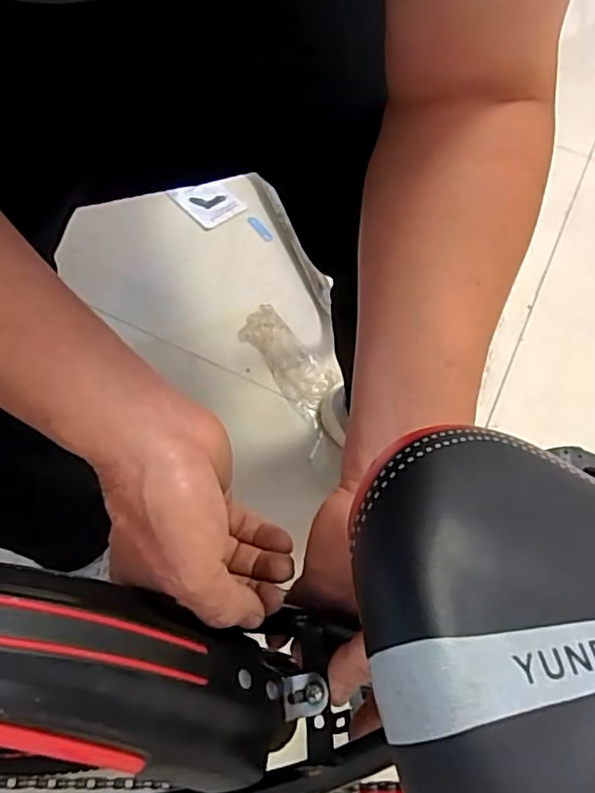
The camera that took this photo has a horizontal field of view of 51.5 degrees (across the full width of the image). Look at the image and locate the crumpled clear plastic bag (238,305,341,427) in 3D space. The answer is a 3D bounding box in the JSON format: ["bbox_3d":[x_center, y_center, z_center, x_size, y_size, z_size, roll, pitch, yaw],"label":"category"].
[{"bbox_3d":[-0.004,-0.053,0.940,0.089,0.047,0.195,-31,65,-20],"label":"crumpled clear plastic bag"}]

